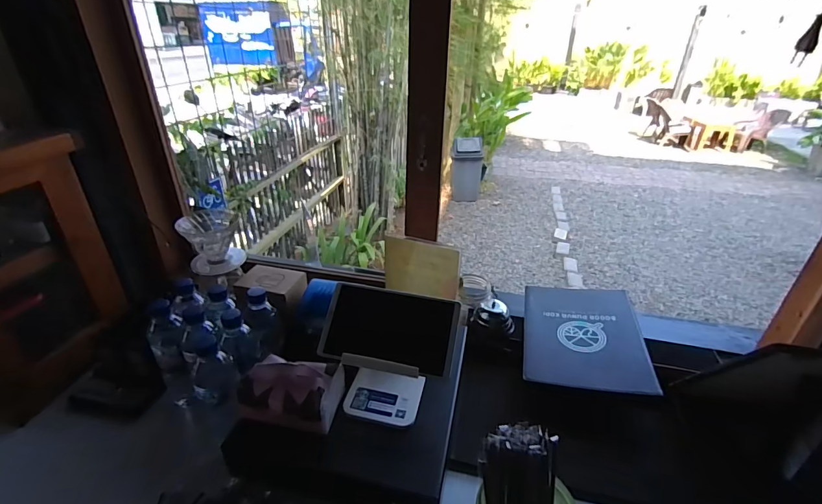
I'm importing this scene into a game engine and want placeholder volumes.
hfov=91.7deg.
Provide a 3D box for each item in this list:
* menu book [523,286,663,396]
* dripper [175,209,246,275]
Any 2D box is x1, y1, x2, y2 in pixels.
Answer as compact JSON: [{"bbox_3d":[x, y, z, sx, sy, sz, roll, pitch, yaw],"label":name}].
[{"bbox_3d":[0.368,0.168,0.862,0.232,0.014,0.327,3,28,16],"label":"menu book"},{"bbox_3d":[-0.393,-0.018,0.797,0.104,0.103,0.120,-14,33,-25],"label":"dripper"}]

